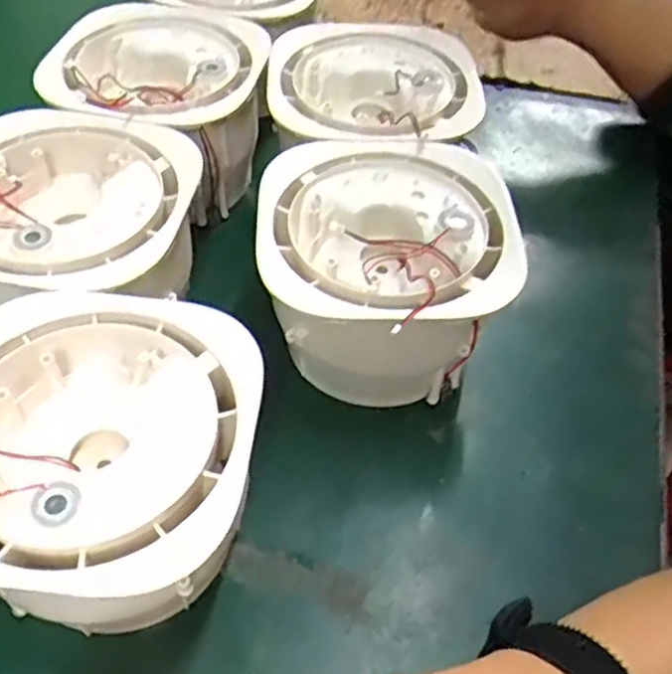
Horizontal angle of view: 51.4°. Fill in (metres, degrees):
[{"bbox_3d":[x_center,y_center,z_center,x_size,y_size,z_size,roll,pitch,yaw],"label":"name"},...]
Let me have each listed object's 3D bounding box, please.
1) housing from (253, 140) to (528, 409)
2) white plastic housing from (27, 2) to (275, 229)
[{"bbox_3d":[0.027,-0.033,0.407,0.136,0.088,0.149,1,51,-3],"label":"housing"},{"bbox_3d":[-0.124,-0.160,0.506,0.148,0.091,0.150,0,51,-4],"label":"white plastic housing"}]

